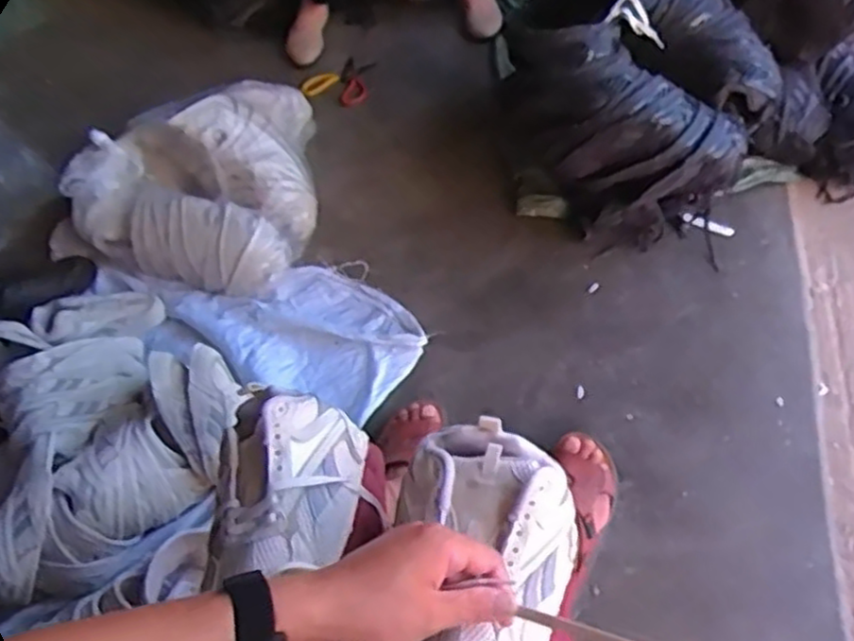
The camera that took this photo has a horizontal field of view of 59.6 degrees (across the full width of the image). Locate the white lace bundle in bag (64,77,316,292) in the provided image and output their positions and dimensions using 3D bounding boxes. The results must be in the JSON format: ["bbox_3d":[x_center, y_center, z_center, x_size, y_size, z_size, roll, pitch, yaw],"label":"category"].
[{"bbox_3d":[-0.354,-0.264,1.228,0.343,0.210,0.365,-5,50,6],"label":"white lace bundle in bag"}]

